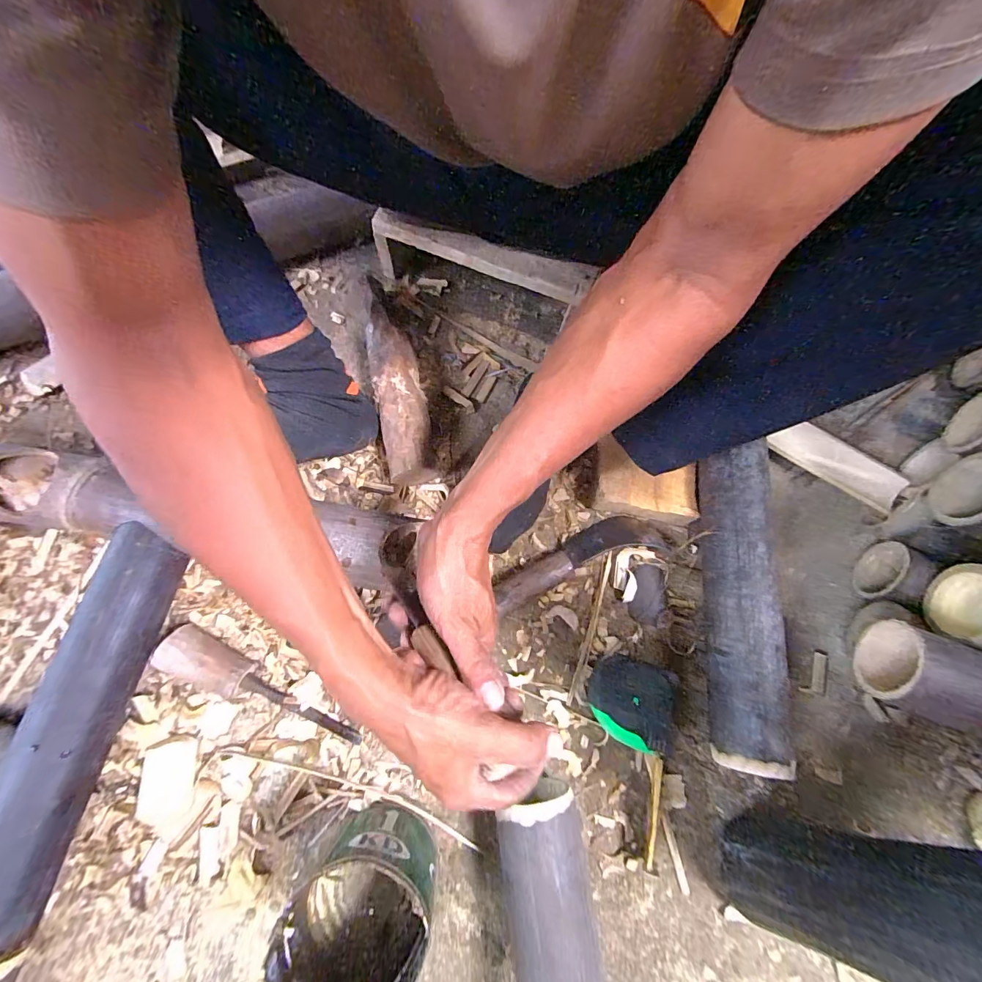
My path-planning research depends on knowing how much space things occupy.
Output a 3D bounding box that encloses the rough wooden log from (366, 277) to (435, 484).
[{"bbox_3d":[-0.118,-0.144,0.522,0.060,0.051,0.294,-10,71,-6],"label":"rough wooden log"}]

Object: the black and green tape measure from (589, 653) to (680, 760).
[{"bbox_3d":[0.142,0.212,0.421,0.086,0.028,0.077,18,71,4],"label":"black and green tape measure"}]

